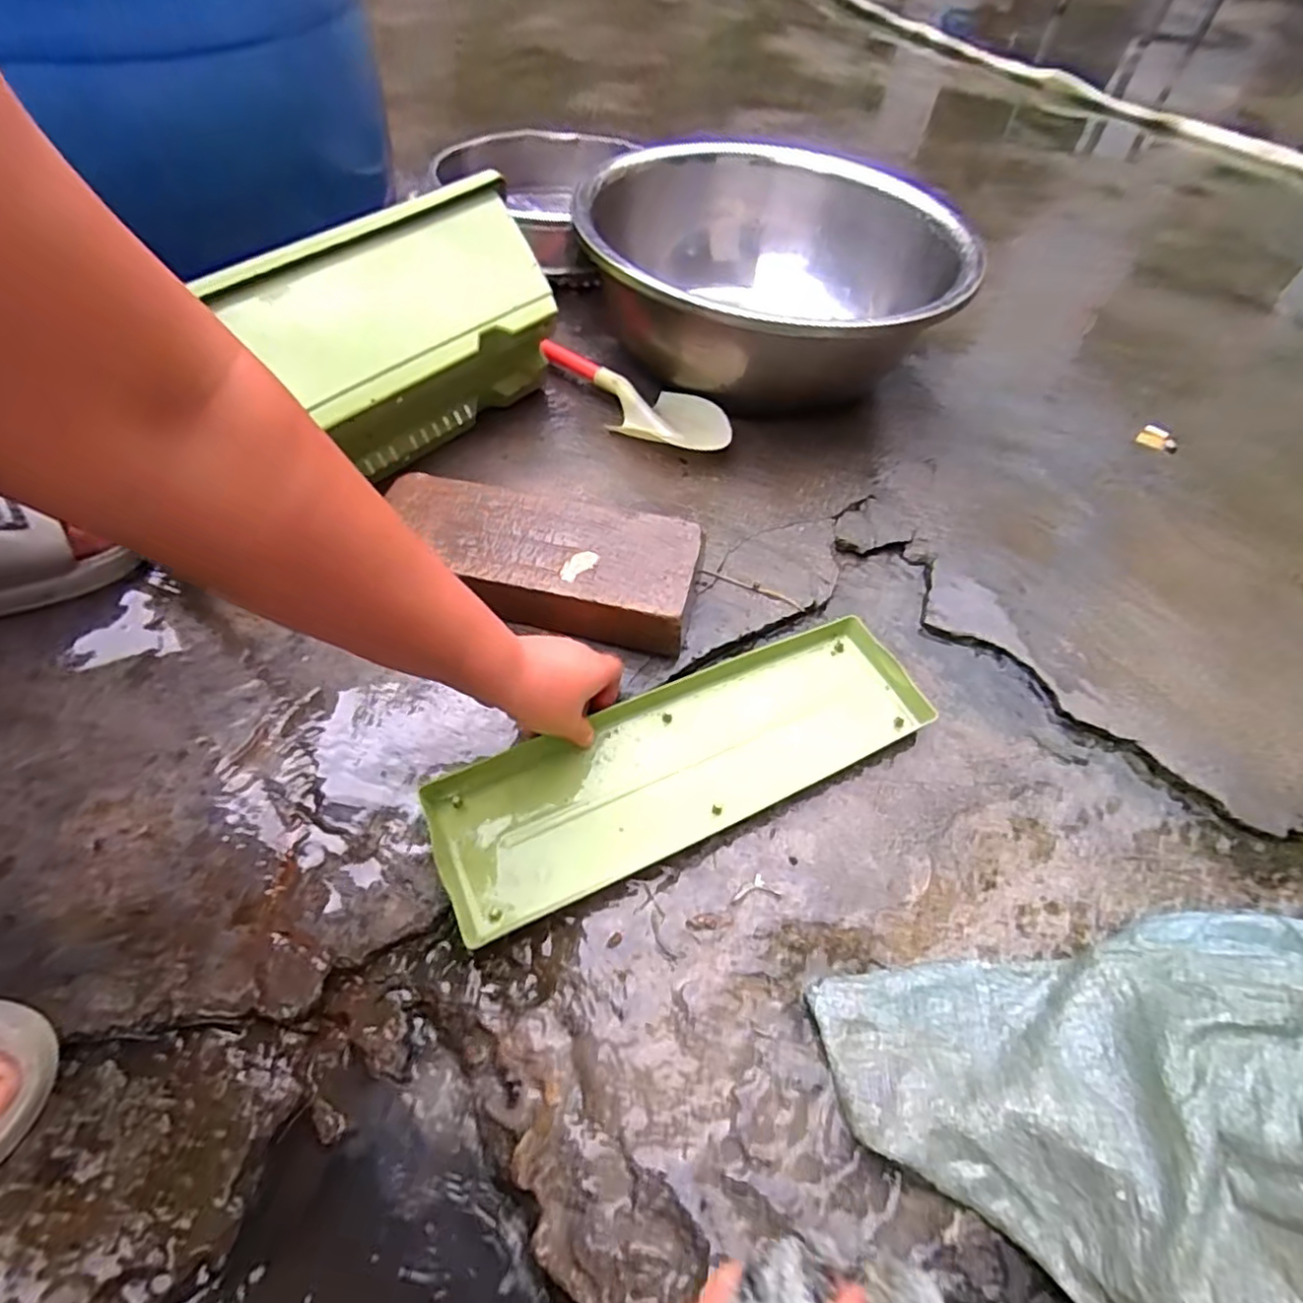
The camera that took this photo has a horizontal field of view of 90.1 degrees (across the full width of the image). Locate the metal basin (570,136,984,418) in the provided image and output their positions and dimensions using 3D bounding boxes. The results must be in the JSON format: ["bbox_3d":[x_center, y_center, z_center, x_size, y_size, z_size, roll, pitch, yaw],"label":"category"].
[{"bbox_3d":[0.139,-0.451,0.812,0.433,0.172,0.444,3,53,-4],"label":"metal basin"}]

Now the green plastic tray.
[{"bbox_3d":[0.031,0.087,0.534,0.410,0.031,0.128,-21,60,-16],"label":"green plastic tray"}]

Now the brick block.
[{"bbox_3d":[-0.101,-0.080,0.592,0.276,0.070,0.127,12,53,3],"label":"brick block"}]

